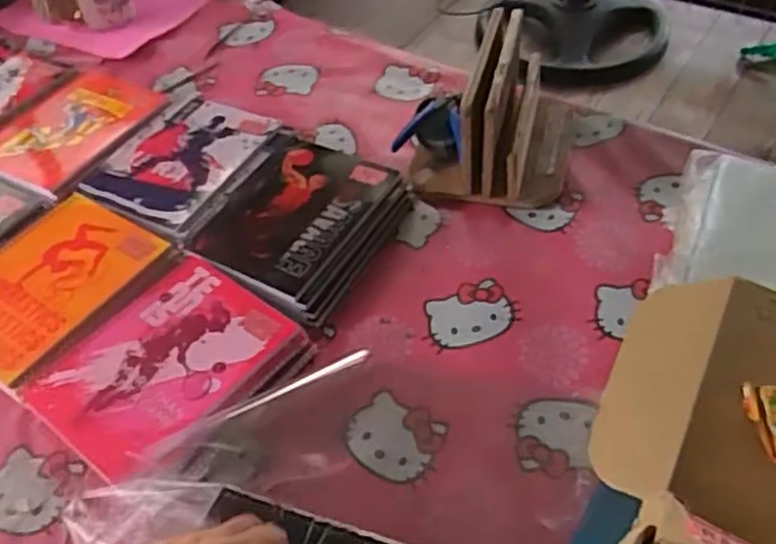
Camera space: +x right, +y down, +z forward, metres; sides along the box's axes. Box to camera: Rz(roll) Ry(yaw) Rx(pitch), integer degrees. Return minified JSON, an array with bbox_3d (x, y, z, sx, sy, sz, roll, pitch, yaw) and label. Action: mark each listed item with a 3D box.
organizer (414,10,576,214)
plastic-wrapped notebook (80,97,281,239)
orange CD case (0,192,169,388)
[{"bbox_3d":[0.118,-0.182,0.816,0.162,0.135,0.173,9,49,12],"label":"organizer"},{"bbox_3d":[-0.239,-0.129,0.848,0.160,0.009,0.195,18,52,20],"label":"plastic-wrapped notebook"},{"bbox_3d":[-0.337,0.006,0.730,0.154,0.010,0.198,24,54,24],"label":"orange CD case"}]

